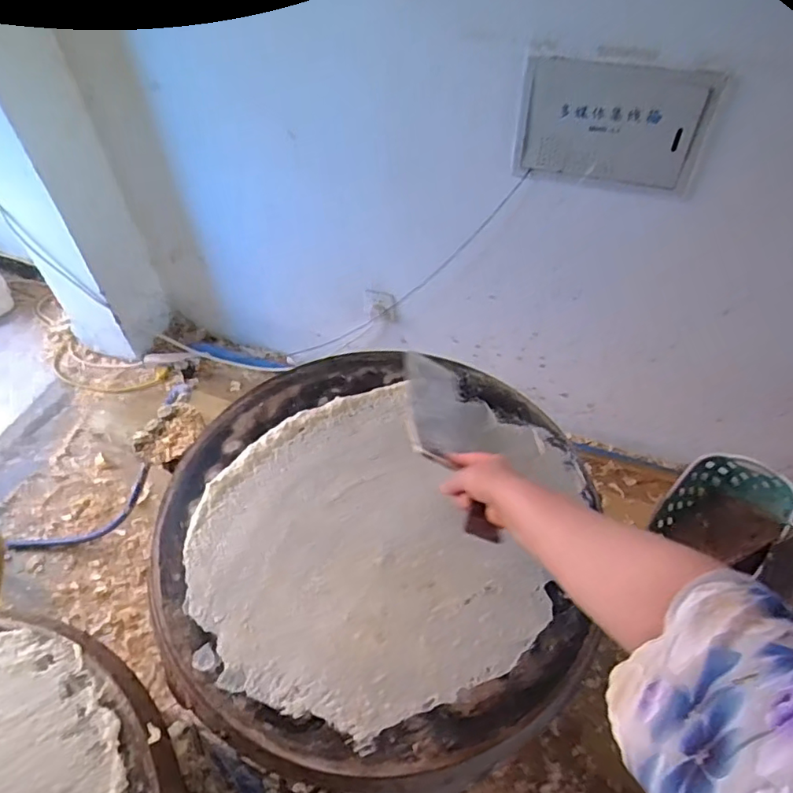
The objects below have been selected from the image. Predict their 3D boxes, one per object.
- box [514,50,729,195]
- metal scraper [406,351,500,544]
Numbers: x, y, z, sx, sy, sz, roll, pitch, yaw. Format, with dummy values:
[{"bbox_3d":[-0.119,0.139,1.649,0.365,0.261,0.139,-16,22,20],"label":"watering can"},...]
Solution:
[{"bbox_3d":[0.380,-0.484,0.997,0.320,0.218,0.025,21,54,17],"label":"box"},{"bbox_3d":[0.083,0.057,0.732,0.143,0.027,0.319,21,33,-17],"label":"metal scraper"}]

